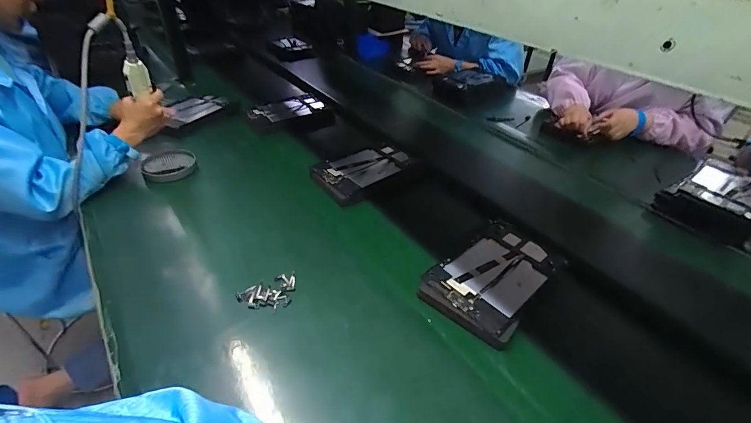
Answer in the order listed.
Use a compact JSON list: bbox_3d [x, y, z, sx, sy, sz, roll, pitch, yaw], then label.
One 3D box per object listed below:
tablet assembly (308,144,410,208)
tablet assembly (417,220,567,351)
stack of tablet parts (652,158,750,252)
[{"bbox_3d":[-0.023,-0.105,0.886,0.248,0.026,0.156,-22,45,-31],"label":"tablet assembly"},{"bbox_3d":[0.208,0.112,0.638,0.155,0.035,0.246,32,46,32],"label":"tablet assembly"},{"bbox_3d":[0.783,-0.028,0.830,0.238,0.073,0.192,-24,45,-31],"label":"stack of tablet parts"}]

